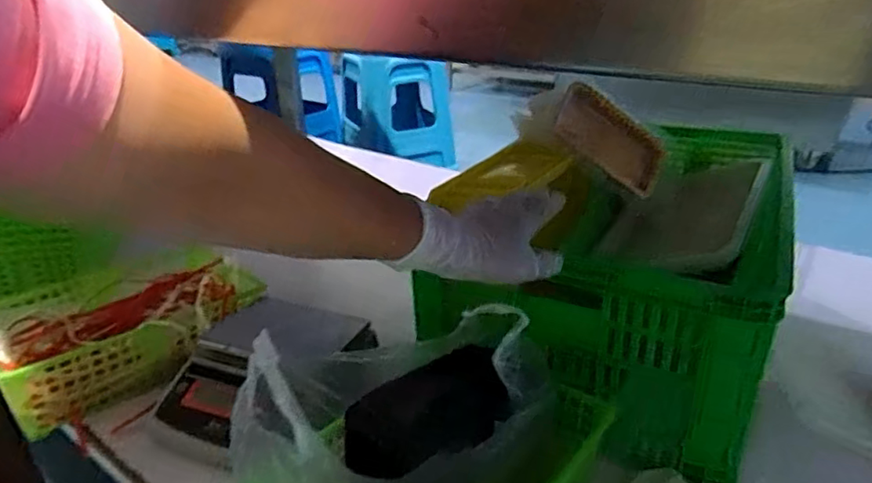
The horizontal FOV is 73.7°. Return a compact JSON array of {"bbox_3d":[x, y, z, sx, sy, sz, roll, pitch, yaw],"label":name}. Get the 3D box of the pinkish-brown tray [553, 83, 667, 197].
[{"bbox_3d":[0.263,-0.159,0.872,0.183,0.024,0.111,33,67,-10],"label":"pinkish-brown tray"}]

